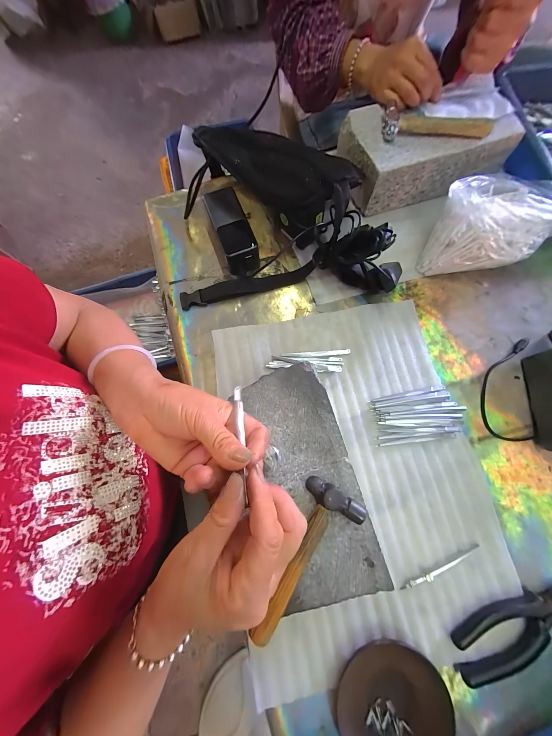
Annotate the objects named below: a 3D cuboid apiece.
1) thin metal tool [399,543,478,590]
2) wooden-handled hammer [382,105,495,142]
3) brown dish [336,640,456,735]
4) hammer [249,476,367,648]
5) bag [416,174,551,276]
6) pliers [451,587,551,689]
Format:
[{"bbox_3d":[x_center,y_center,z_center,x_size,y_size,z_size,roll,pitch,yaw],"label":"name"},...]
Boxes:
[{"bbox_3d":[0.196,0.238,0.281,0.107,0.007,0.011,-26,75,-6],"label":"thin metal tool"},{"bbox_3d":[0.240,-0.361,0.359,0.154,0.021,0.040,5,75,3],"label":"wooden-handled hammer"},{"bbox_3d":[0.121,0.356,0.247,0.113,0.015,0.105,0,74,1],"label":"brown dish"},{"bbox_3d":[0.030,0.193,0.235,0.062,0.022,0.153,27,77,8],"label":"hammer"},{"bbox_3d":[0.315,-0.218,0.361,0.155,0.095,0.133,6,75,3],"label":"bag"},{"bbox_3d":[0.270,0.284,0.262,0.162,0.015,0.048,-23,75,-5],"label":"pliers"}]

